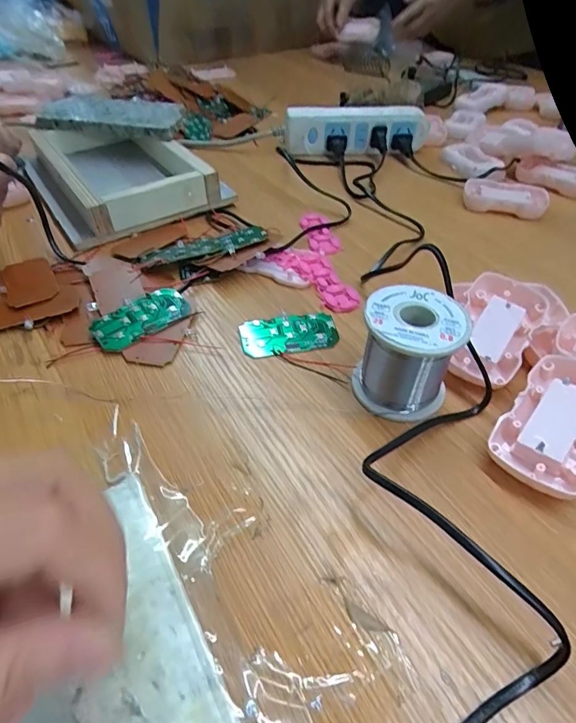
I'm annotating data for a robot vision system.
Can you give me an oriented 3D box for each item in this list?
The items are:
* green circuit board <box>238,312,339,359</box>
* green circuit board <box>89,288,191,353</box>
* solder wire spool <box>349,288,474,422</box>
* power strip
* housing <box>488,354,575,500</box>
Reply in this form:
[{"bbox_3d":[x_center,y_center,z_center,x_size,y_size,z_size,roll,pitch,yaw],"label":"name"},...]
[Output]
[{"bbox_3d":[0.001,-0.021,0.342,0.074,0.007,0.035,-9,46,-10],"label":"green circuit board"},{"bbox_3d":[-0.114,-0.033,0.346,0.074,0.012,0.036,-30,53,-27],"label":"green circuit board"},{"bbox_3d":[0.077,-0.005,0.286,0.060,0.064,0.059,1,45,-1],"label":"solder wire spool"},{"bbox_3d":[0.095,-0.313,0.595,0.192,0.047,0.046,-9,46,-10],"label":"power strip"},{"bbox_3d":[0.162,0.038,0.265,0.053,0.019,0.089,32,67,29],"label":"housing"}]

